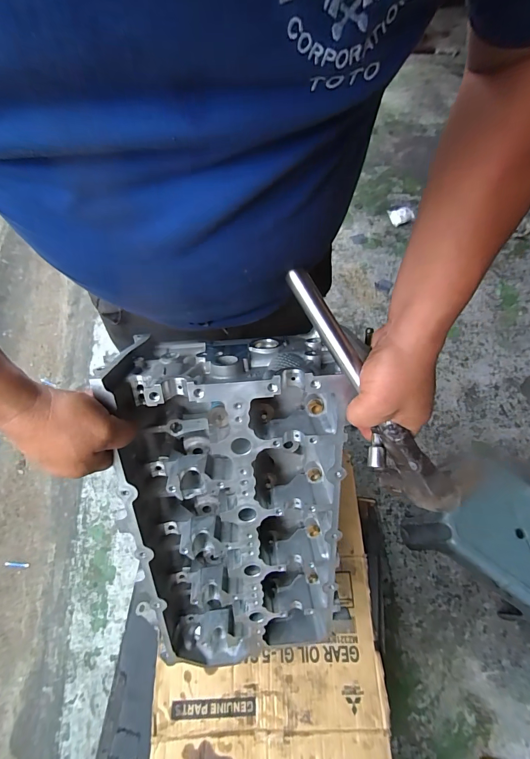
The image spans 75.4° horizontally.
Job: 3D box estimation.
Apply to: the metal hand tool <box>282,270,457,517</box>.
[{"bbox_3d":[0.091,0.008,0.325,0.024,0.098,0.246,-31,92,-14],"label":"metal hand tool"}]

